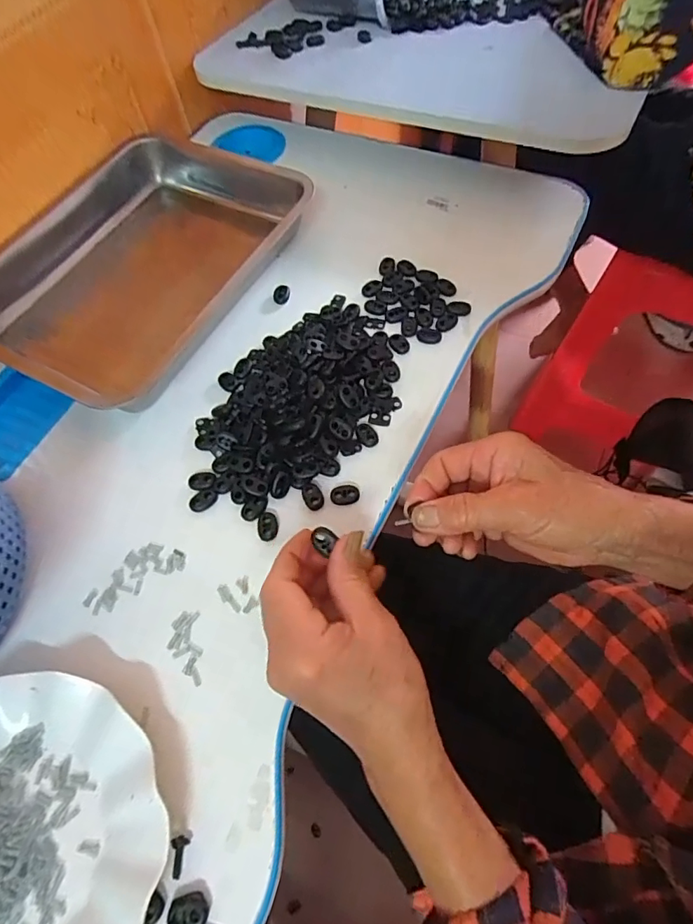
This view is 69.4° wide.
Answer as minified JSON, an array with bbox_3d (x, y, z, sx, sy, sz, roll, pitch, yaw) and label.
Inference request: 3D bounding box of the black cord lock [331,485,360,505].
[{"bbox_3d":[-0.001,0.025,0.377,0.022,0.004,0.015,4,63,7],"label":"black cord lock"}]

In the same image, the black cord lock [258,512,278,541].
[{"bbox_3d":[-0.059,0.047,0.369,0.015,0.004,0.022,-10,62,0],"label":"black cord lock"}]

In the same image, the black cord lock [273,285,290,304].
[{"bbox_3d":[-0.062,-0.162,0.480,0.016,0.004,0.021,2,62,4],"label":"black cord lock"}]

